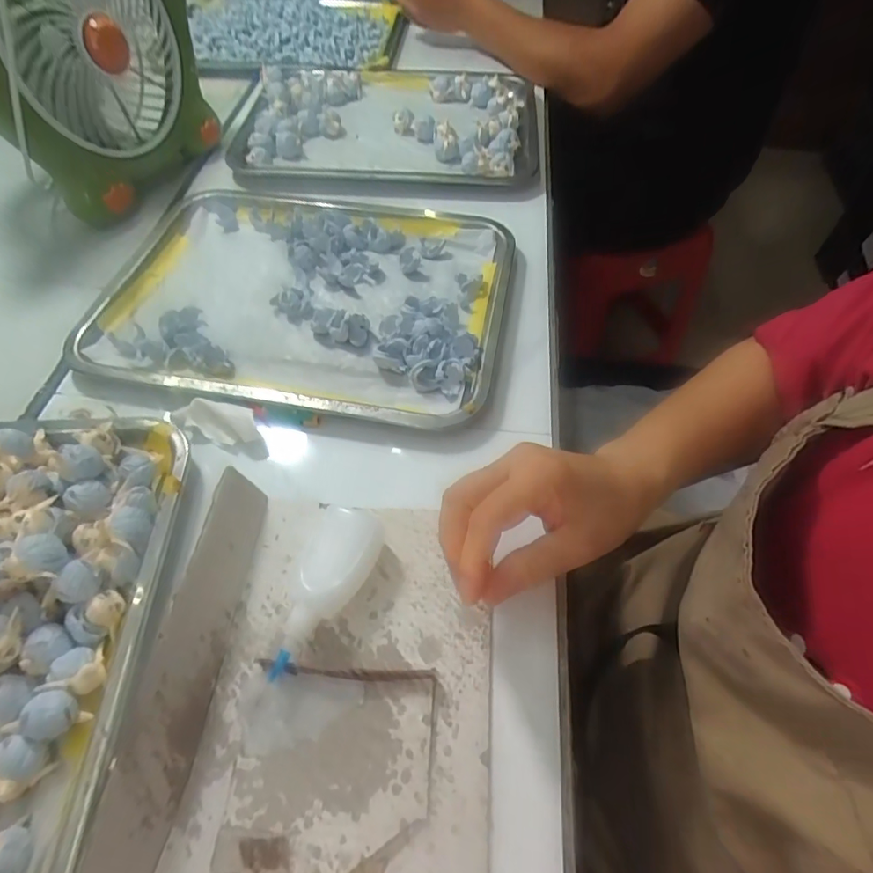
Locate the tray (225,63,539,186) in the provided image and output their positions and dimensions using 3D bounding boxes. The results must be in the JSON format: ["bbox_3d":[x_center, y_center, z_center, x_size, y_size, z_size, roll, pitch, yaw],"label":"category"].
[{"bbox_3d":[-0.056,-0.383,0.627,0.338,0.031,0.262,7,56,3],"label":"tray"}]

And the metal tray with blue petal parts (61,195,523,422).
[{"bbox_3d":[-0.121,-0.133,0.468,0.355,0.020,0.259,8,56,4],"label":"metal tray with blue petal parts"}]

